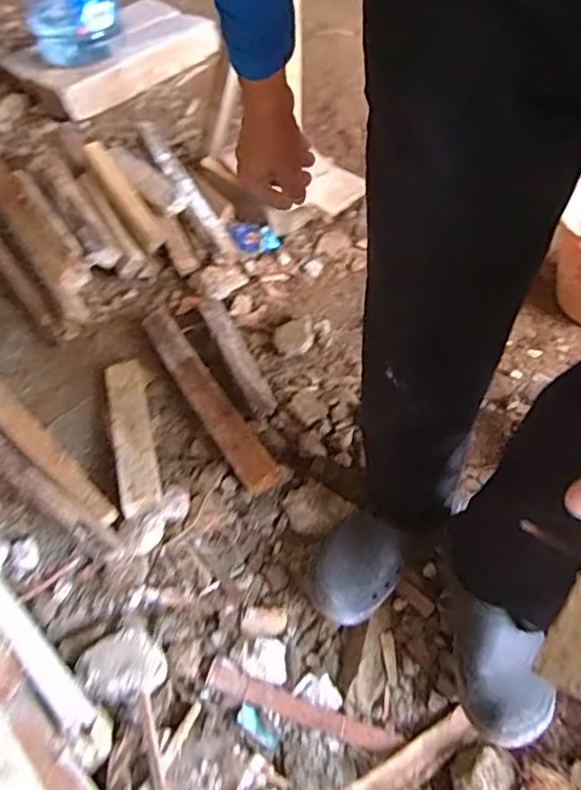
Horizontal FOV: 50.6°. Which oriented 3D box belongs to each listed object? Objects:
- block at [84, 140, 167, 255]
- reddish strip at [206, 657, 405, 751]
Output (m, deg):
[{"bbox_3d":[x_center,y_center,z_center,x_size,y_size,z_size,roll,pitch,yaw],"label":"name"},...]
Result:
[{"bbox_3d":[-0.364,-0.441,1.331,0.055,0.029,0.324,-29,72,-16],"label":"block"},{"bbox_3d":[0.011,0.399,0.785,0.251,0.011,0.035,15,56,16],"label":"reddish strip"}]

